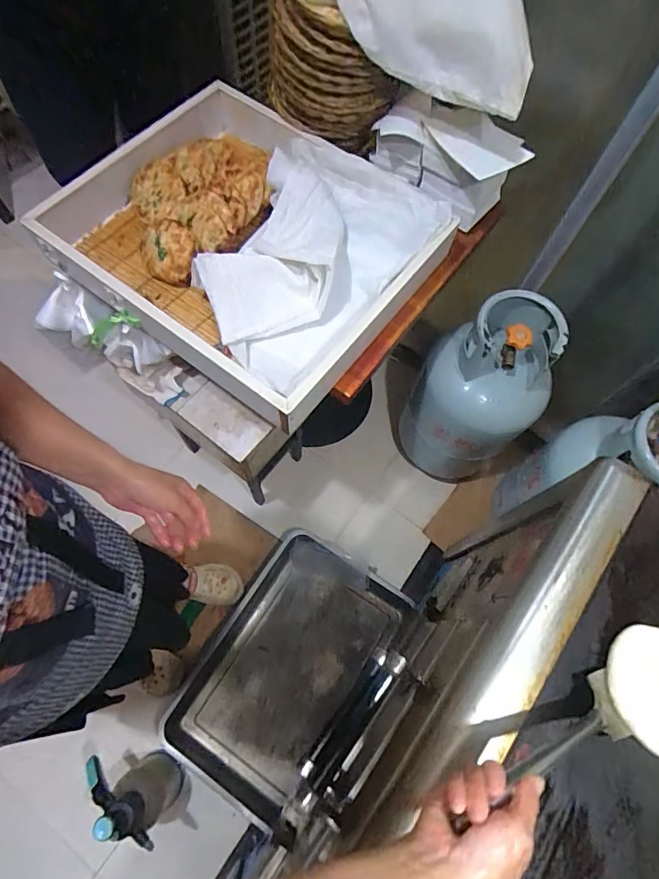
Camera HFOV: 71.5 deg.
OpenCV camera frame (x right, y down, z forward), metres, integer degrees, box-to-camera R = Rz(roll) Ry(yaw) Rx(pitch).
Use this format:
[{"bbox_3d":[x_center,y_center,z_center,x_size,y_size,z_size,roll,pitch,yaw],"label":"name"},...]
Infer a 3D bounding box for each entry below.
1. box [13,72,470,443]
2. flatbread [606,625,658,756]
[{"bbox_3d":[-0.163,-0.416,0.872,0.682,0.113,0.564,36,71,12],"label":"box"},{"bbox_3d":[0.365,0.271,0.504,0.117,0.008,0.118,1,68,-2],"label":"flatbread"}]

